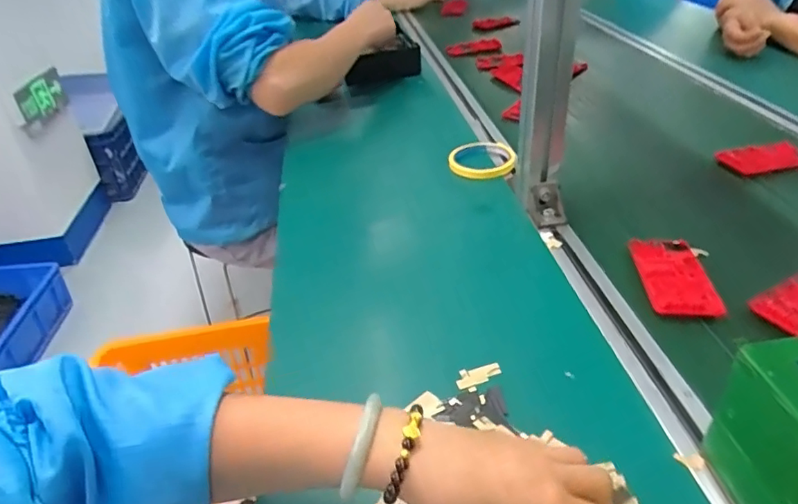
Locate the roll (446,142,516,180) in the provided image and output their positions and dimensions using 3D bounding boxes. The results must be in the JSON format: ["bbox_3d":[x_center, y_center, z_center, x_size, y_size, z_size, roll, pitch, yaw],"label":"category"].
[{"bbox_3d":[0.120,-0.131,0.766,0.093,0.020,0.093,-2,36,2],"label":"roll"}]

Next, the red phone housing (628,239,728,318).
[{"bbox_3d":[0.271,0.020,0.532,0.066,0.005,0.113,2,36,8],"label":"red phone housing"}]

